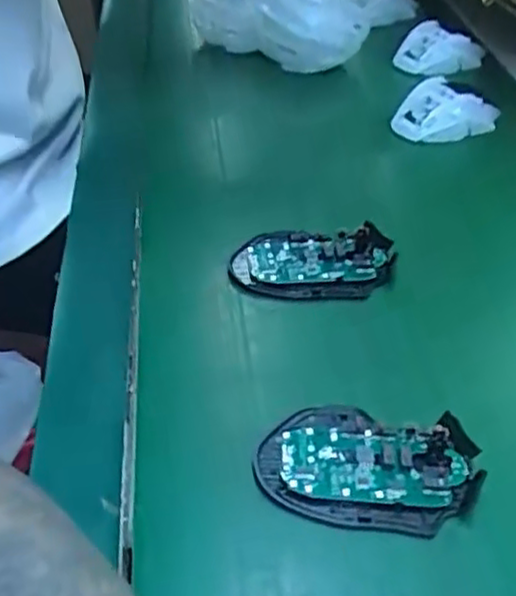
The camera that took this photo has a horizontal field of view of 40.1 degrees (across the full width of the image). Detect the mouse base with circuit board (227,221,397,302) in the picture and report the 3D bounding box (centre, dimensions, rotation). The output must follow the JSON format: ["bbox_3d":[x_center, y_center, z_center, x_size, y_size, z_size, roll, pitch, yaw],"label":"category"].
[{"bbox_3d":[0.039,-0.026,0.509,0.114,0.016,0.065,4,40,1],"label":"mouse base with circuit board"}]

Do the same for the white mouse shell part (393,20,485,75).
[{"bbox_3d":[0.202,-0.276,0.785,0.103,0.036,0.045,-13,44,-17],"label":"white mouse shell part"}]

